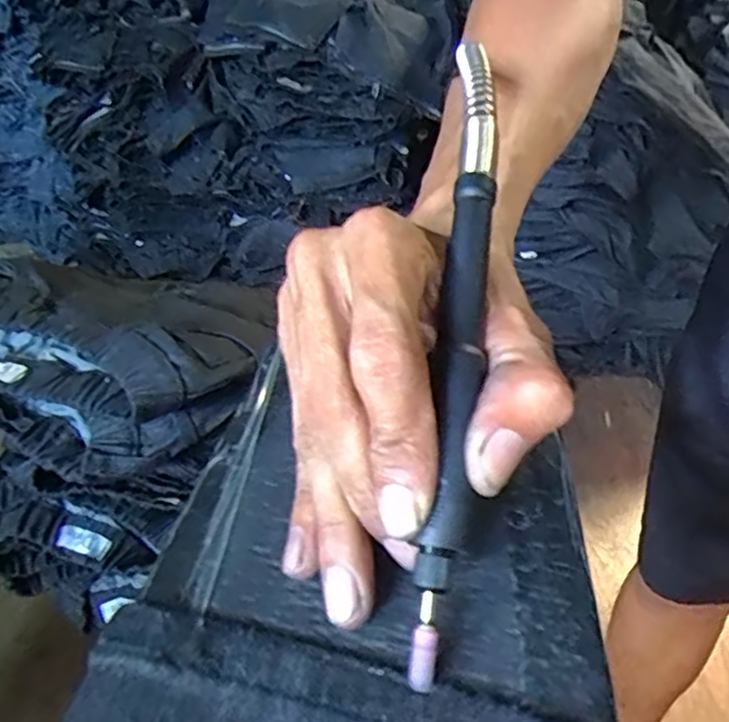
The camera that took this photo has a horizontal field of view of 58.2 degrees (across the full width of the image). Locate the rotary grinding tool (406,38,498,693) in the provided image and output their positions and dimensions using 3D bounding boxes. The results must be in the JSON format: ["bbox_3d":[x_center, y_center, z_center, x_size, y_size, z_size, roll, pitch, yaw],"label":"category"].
[{"bbox_3d":[0.031,-0.019,0.206,0.013,0.013,0.217,5,68,5],"label":"rotary grinding tool"}]

